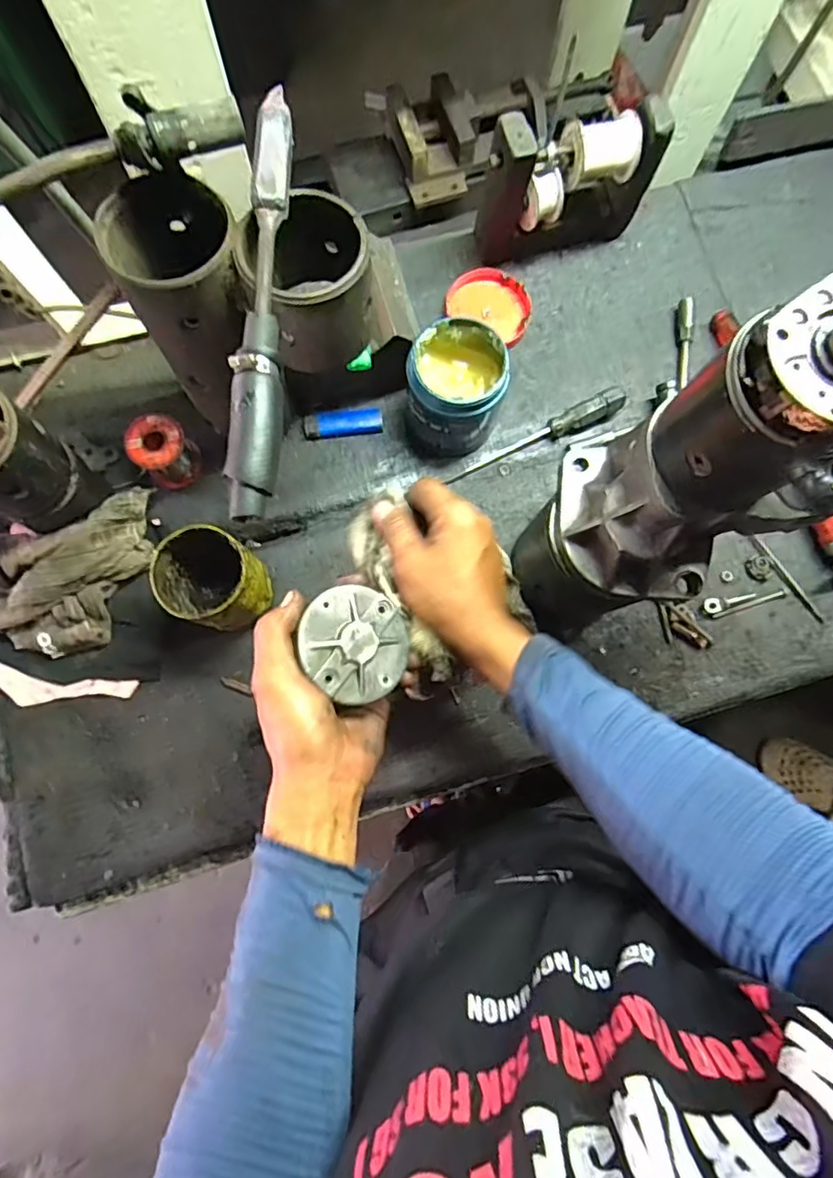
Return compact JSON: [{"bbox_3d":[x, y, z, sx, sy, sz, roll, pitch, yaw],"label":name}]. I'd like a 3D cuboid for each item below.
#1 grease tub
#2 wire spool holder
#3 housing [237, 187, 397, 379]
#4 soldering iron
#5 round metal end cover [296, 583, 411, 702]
[{"bbox_3d":[0.038,-0.187,0.539,0.084,0.096,0.087,0,77,-1],"label":"grease tub"},{"bbox_3d":[0.152,-0.400,0.564,0.171,0.147,0.066,-6,77,-3],"label":"wire spool holder"},{"bbox_3d":[-0.078,-0.221,0.400,0.080,0.081,0.099,-22,79,-6],"label":"housing"},{"bbox_3d":[-0.093,-0.178,0.348,0.027,0.030,0.268,2,77,-1],"label":"soldering iron"},{"bbox_3d":[-0.038,0.035,0.373,0.074,0.009,0.074,9,72,-29],"label":"round metal end cover"}]

